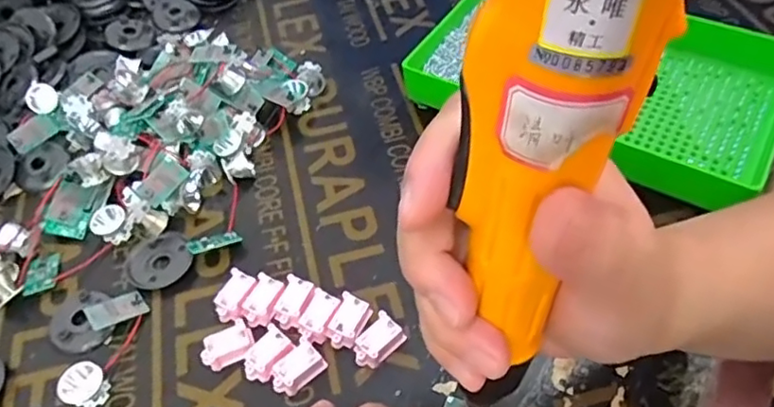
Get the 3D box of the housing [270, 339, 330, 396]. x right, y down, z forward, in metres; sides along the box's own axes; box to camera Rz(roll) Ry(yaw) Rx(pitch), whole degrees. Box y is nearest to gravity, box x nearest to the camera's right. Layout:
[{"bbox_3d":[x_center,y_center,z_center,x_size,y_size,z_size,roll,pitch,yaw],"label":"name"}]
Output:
[{"bbox_3d":[-0.049,0.091,0.338,0.031,0.014,0.018,-37,57,-22],"label":"housing"}]

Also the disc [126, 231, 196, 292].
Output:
[{"bbox_3d":[-0.148,0.037,0.396,0.041,0.006,0.039,-34,56,-20],"label":"disc"}]

